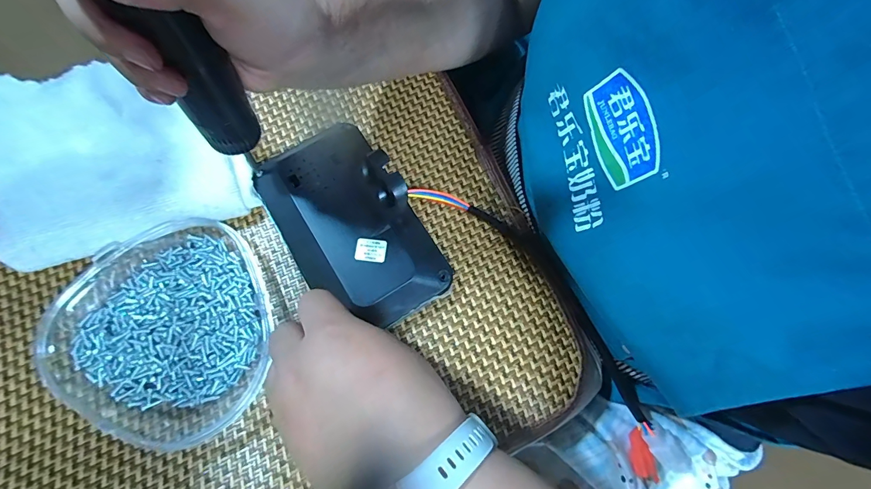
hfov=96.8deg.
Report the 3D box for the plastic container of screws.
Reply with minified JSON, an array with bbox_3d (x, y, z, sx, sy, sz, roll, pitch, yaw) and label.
[{"bbox_3d":[-0.187,0.063,0.261,0.139,0.026,0.145,-26,75,-9],"label":"plastic container of screws"}]

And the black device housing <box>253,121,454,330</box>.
[{"bbox_3d":[-0.063,-0.019,0.265,0.087,0.041,0.152,-31,76,-11],"label":"black device housing"}]

